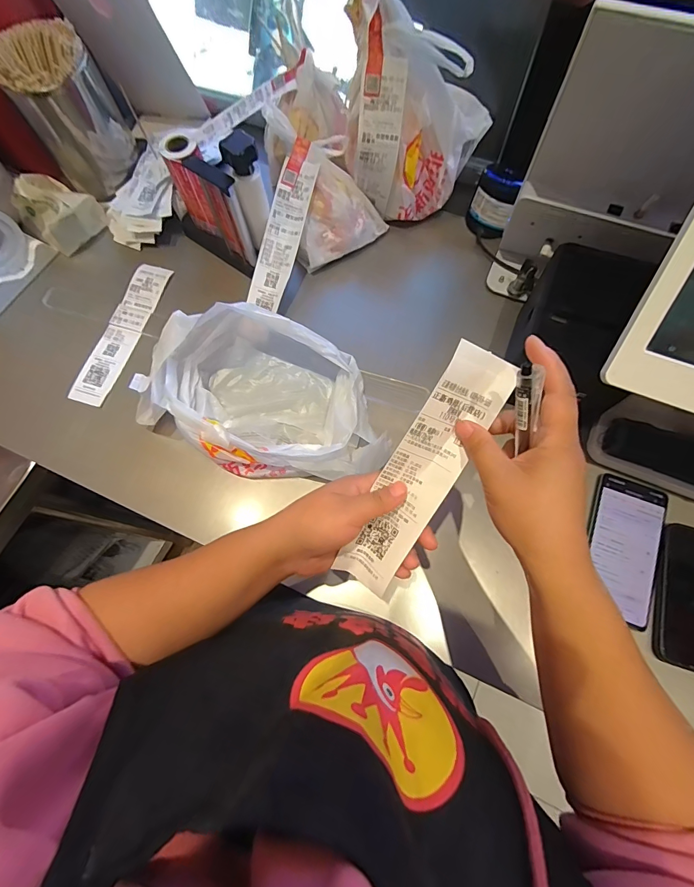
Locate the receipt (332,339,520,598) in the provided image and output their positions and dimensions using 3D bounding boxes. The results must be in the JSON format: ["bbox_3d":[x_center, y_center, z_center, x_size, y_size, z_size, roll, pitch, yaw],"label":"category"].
[{"bbox_3d":[0.055,0.026,0.299,0.050,0.023,0.203,29,106,11],"label":"receipt"}]

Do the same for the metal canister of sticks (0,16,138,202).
[{"bbox_3d":[-0.411,-0.496,0.595,0.123,0.164,0.111,-28,72,-6],"label":"metal canister of sticks"}]

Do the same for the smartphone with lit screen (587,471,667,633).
[{"bbox_3d":[0.317,0.116,0.449,0.076,0.011,0.158,21,74,9],"label":"smartphone with lit screen"}]

